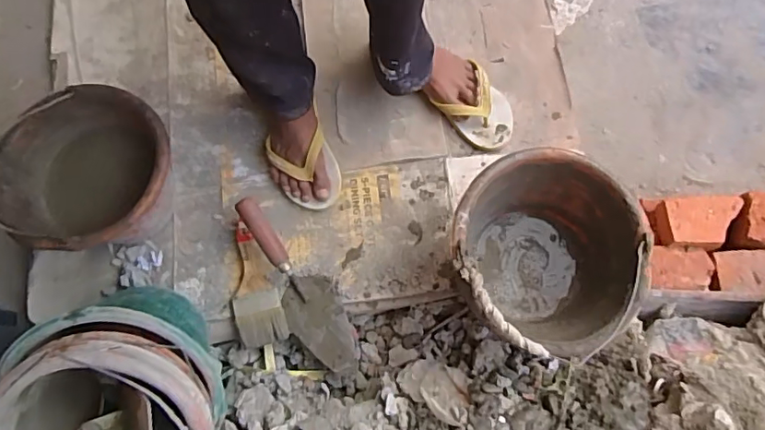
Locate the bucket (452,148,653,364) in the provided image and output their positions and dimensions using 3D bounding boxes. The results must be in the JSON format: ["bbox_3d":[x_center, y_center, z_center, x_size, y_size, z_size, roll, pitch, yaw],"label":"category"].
[{"bbox_3d":[0.207,0.062,0.744,0.227,0.202,0.248,-1,74,5],"label":"bucket"}]

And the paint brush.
[{"bbox_3d":[-0.203,0.108,0.844,0.069,0.027,0.189,-17,73,0],"label":"paint brush"}]

